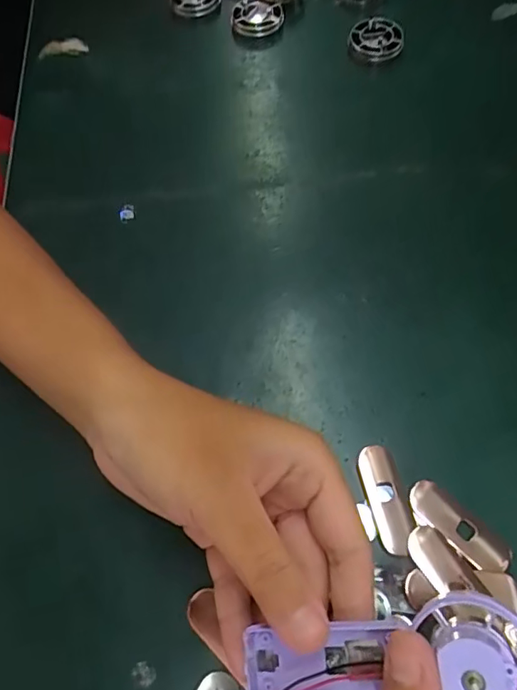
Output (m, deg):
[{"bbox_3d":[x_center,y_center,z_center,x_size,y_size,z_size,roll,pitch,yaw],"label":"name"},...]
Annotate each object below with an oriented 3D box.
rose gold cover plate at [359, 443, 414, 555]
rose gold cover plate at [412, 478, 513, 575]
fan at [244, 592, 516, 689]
[{"bbox_3d":[0.061,0.073,0.246,0.018,0.008,0.049,-12,65,-3],"label":"rose gold cover plate"},{"bbox_3d":[0.093,0.084,0.238,0.049,0.004,0.018,40,73,19],"label":"rose gold cover plate"},{"bbox_3d":[0.038,0.103,0.164,0.093,0.027,0.036,-24,60,31],"label":"fan"}]

